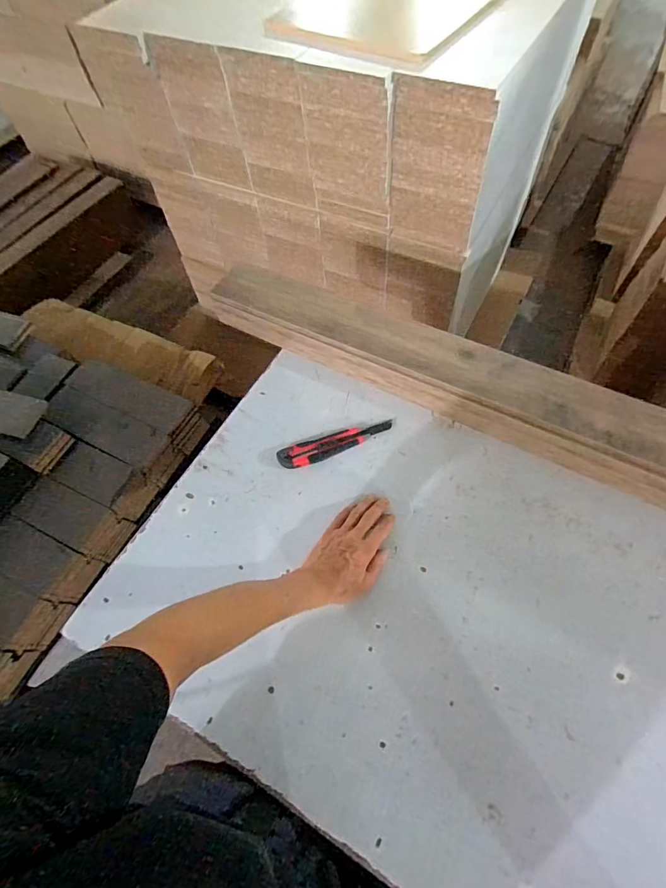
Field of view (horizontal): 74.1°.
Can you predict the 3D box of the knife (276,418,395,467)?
[{"bbox_3d":[0.005,-0.004,0.699,0.186,0.013,0.040,-21,62,-8],"label":"knife"}]

